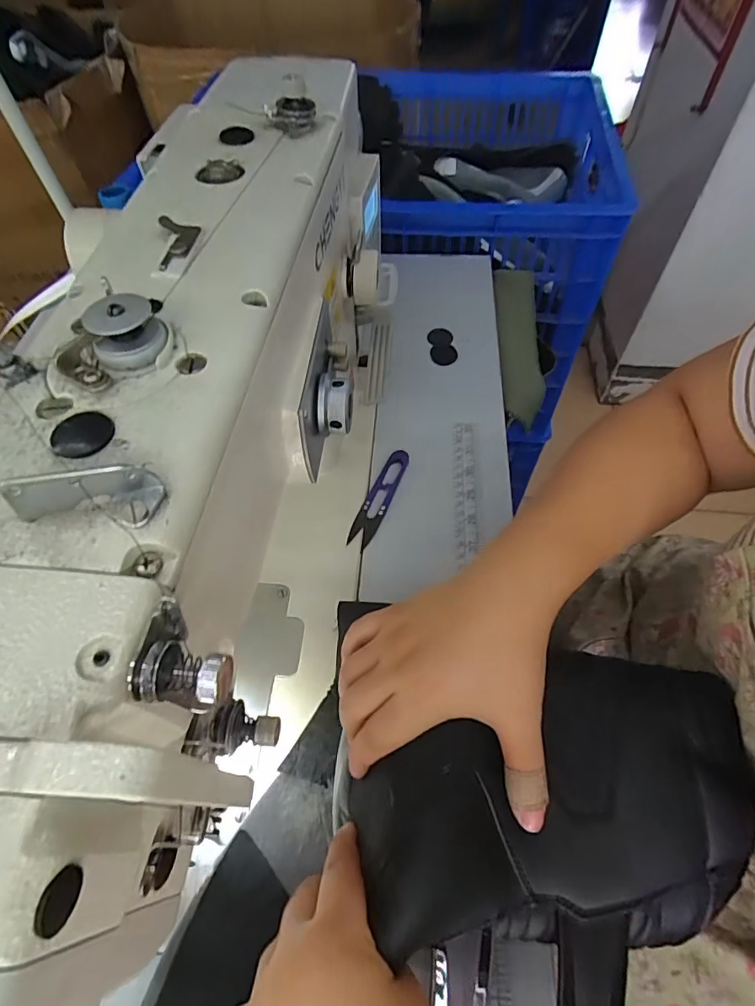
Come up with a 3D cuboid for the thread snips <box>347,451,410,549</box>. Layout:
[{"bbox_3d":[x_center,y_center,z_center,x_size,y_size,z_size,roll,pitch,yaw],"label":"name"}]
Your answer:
[{"bbox_3d":[0.003,-0.007,0.427,0.021,0.009,0.098,19,60,13],"label":"thread snips"}]

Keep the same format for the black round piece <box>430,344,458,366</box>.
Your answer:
[{"bbox_3d":[0.071,-0.160,0.526,0.029,0.008,0.026,4,58,4],"label":"black round piece"}]

